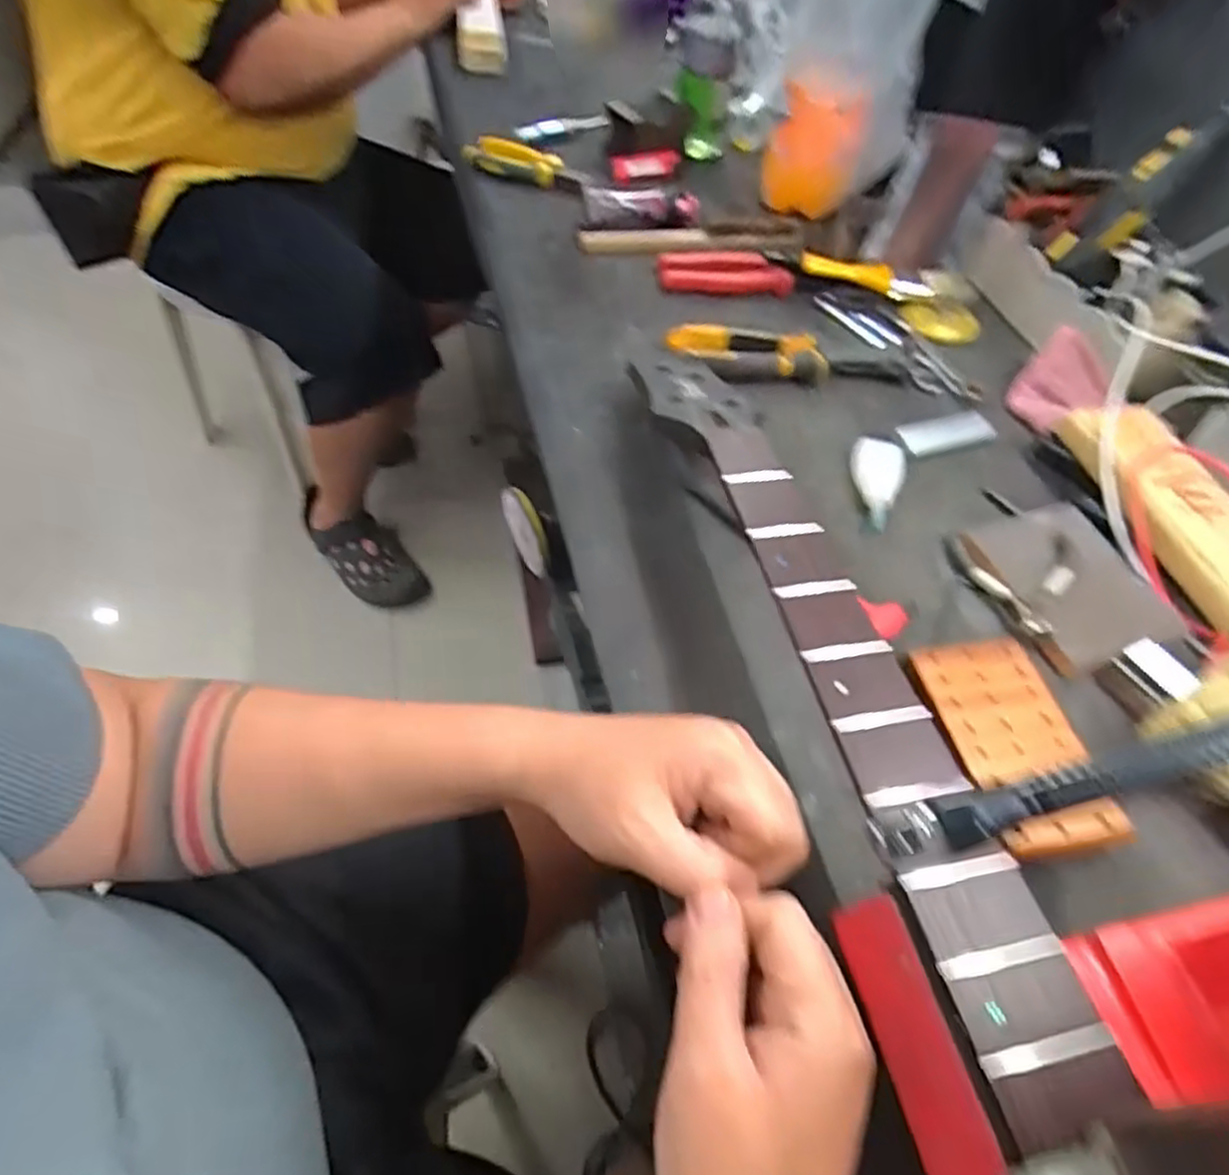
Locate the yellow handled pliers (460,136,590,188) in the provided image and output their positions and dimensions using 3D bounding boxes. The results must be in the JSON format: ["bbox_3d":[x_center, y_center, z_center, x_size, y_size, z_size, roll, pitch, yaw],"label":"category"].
[{"bbox_3d":[-0.100,-0.472,0.803,0.136,0.030,0.042,19,53,9],"label":"yellow handled pliers"}]

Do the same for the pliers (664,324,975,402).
[{"bbox_3d":[0.176,-0.192,0.622,0.255,0.027,0.064,2,52,-4],"label":"pliers"}]

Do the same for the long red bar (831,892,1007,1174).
[{"bbox_3d":[0.126,0.209,0.253,0.022,0.029,0.187,-9,54,-12],"label":"long red bar"}]

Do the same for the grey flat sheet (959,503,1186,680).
[{"bbox_3d":[0.303,-0.001,0.494,0.097,0.025,0.115,-15,55,-17],"label":"grey flat sheet"}]

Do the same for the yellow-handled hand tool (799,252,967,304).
[{"bbox_3d":[0.259,-0.299,0.706,0.157,0.024,0.022,12,52,4],"label":"yellow-handled hand tool"}]

